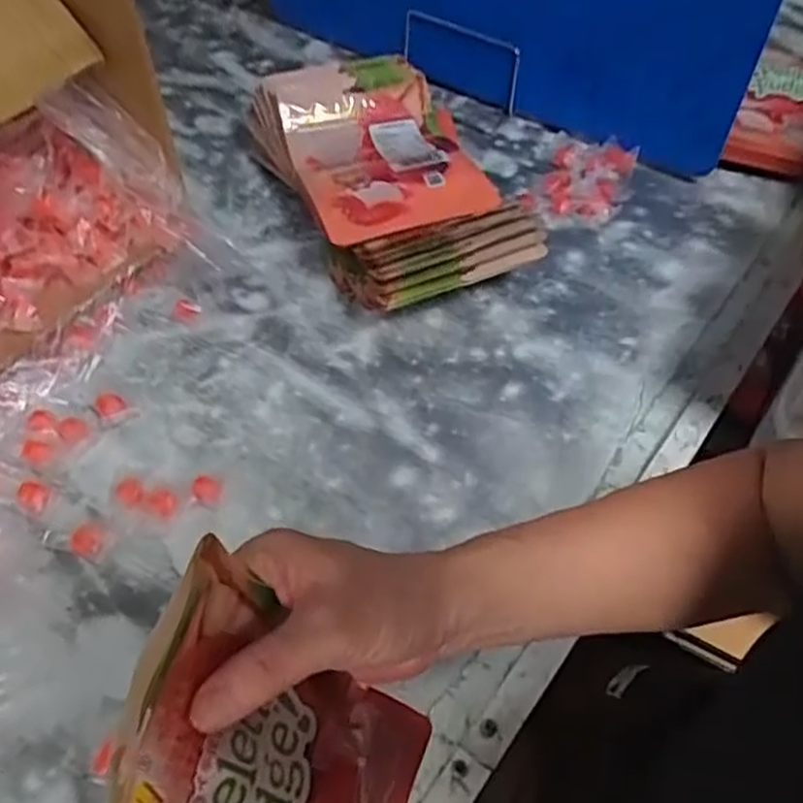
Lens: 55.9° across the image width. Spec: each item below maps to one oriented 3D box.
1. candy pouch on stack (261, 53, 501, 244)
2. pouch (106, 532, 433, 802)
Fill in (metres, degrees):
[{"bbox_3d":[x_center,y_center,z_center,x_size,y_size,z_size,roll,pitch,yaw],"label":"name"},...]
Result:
[{"bbox_3d":[-0.017,-0.248,0.729,0.196,0.044,0.254,-18,56,-13],"label":"candy pouch on stack"},{"bbox_3d":[-0.046,0.172,0.316,0.025,0.205,0.144,-9,47,26],"label":"pouch"}]

